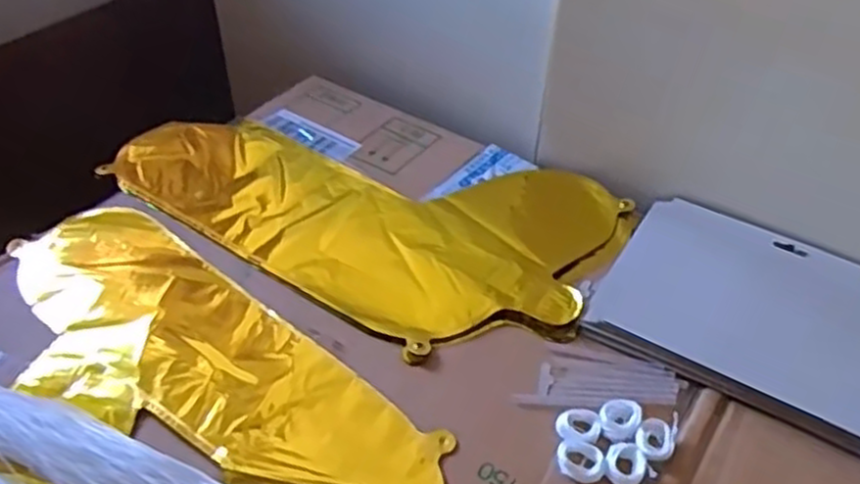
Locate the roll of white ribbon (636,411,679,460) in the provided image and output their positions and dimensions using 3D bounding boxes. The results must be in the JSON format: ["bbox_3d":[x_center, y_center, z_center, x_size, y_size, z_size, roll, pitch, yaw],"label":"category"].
[{"bbox_3d":[0.140,0.116,0.465,0.023,0.007,0.041,23,47,21],"label":"roll of white ribbon"}]

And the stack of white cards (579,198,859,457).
[{"bbox_3d":[0.234,0.048,0.542,0.205,0.011,0.167,24,47,22],"label":"stack of white cards"}]

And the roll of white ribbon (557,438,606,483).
[{"bbox_3d":[0.089,0.129,0.448,0.028,0.010,0.022,15,44,13],"label":"roll of white ribbon"}]

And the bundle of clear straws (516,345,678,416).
[{"bbox_3d":[0.111,0.092,0.496,0.097,0.006,0.051,10,43,8],"label":"bundle of clear straws"}]

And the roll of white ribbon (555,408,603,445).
[{"bbox_3d":[0.092,0.113,0.468,0.027,0.008,0.026,1,43,-1],"label":"roll of white ribbon"}]

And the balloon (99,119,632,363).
[{"bbox_3d":[-0.065,-0.030,0.621,0.400,0.015,0.216,19,45,17],"label":"balloon"}]

